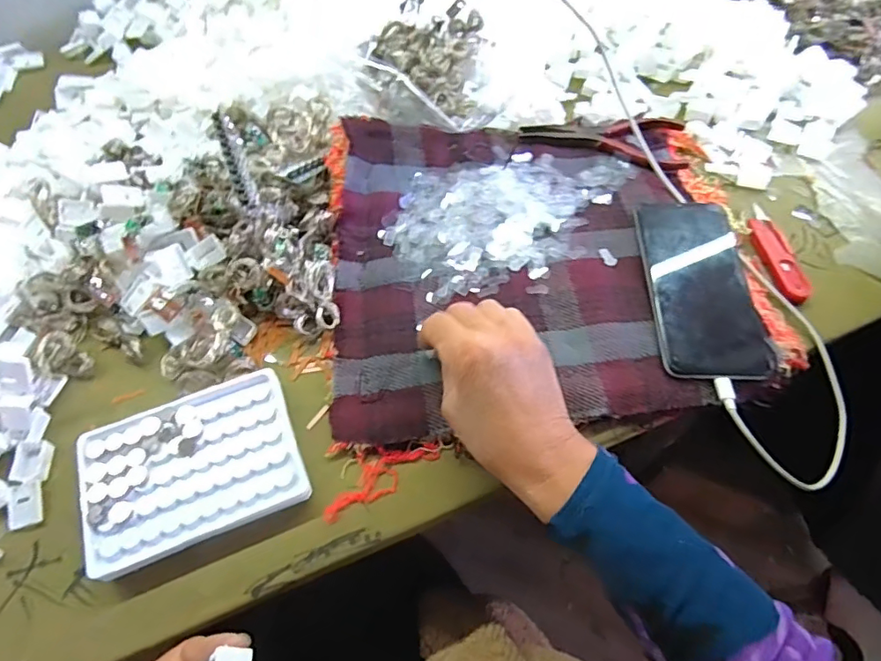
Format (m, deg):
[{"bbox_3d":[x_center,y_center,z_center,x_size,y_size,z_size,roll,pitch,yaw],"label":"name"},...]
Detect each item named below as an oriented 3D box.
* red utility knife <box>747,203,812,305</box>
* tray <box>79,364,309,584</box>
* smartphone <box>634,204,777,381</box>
[{"bbox_3d":[0.279,-0.064,0.449,0.028,0.009,0.099,-6,59,-4],"label":"red utility knife"},{"bbox_3d":[-0.158,0.089,0.348,0.128,0.024,0.096,-21,61,-13],"label":"tray"},{"bbox_3d":[0.200,-0.038,0.414,0.077,0.010,0.160,0,59,5],"label":"smartphone"}]

